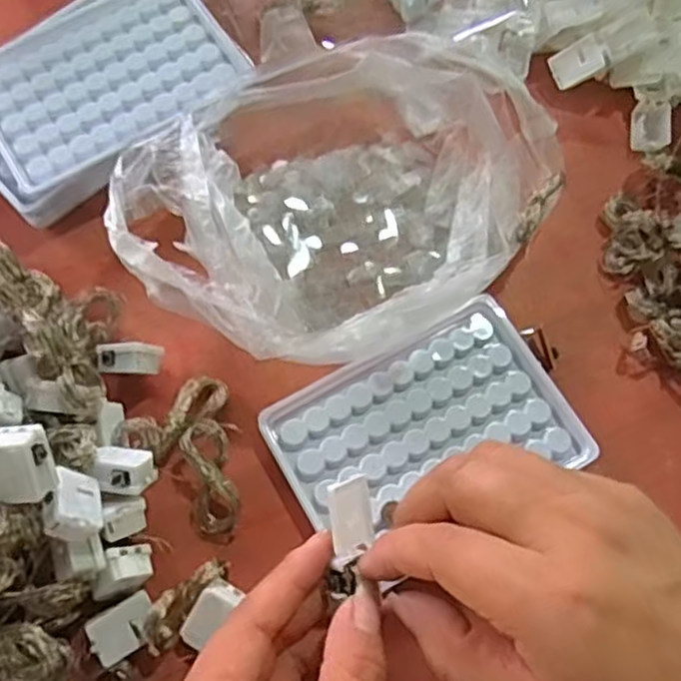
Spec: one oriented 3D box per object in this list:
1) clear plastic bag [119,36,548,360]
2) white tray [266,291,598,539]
[{"bbox_3d":[0.003,-0.072,0.347,0.200,0.057,0.146,-40,75,-15],"label":"clear plastic bag"},{"bbox_3d":[0.039,0.042,0.333,0.130,0.014,0.085,-26,72,-11],"label":"white tray"}]

